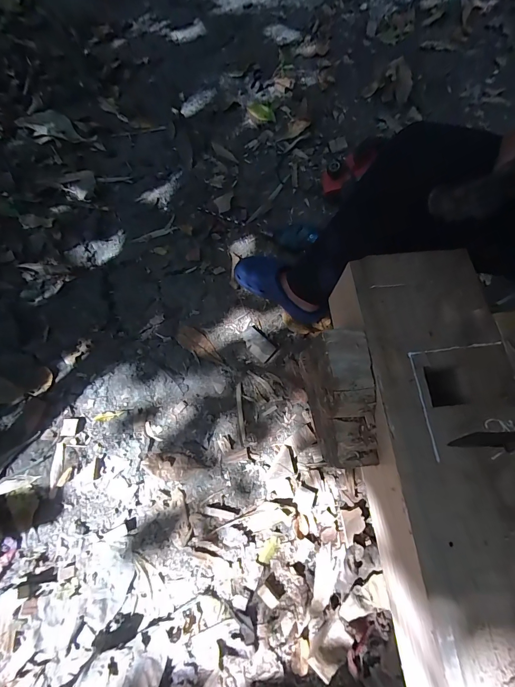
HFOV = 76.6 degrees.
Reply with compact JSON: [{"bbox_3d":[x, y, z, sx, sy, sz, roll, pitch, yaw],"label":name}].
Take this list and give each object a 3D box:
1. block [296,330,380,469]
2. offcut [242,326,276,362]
[{"bbox_3d":[0.112,0.077,0.439,0.065,0.109,0.166,-9,71,-2],"label":"block"},{"bbox_3d":[-0.001,0.001,0.835,0.092,0.014,0.049,41,73,12],"label":"offcut"}]

